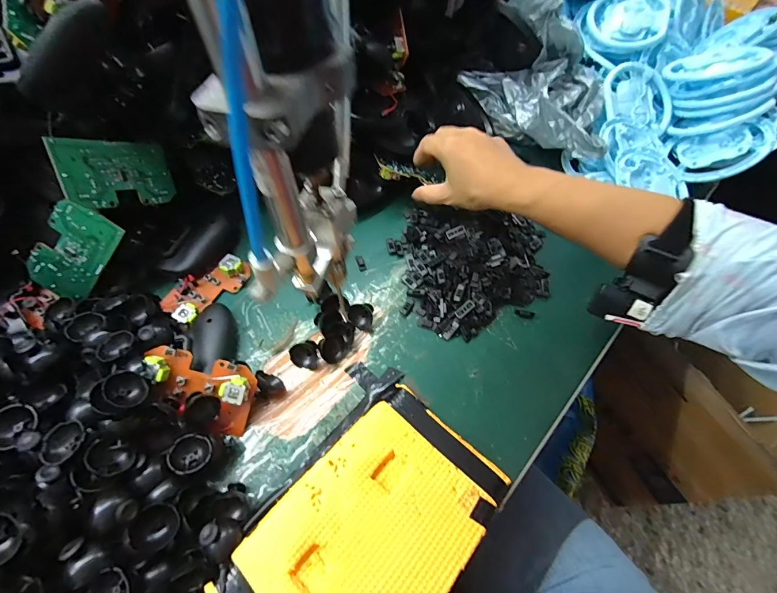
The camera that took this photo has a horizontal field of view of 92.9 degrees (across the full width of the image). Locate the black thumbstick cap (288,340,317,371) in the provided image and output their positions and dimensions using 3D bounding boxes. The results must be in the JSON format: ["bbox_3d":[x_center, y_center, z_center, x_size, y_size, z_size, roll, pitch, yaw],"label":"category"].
[{"bbox_3d":[-0.077,0.054,0.337,0.024,0.012,0.024,1,59,-2],"label":"black thumbstick cap"}]

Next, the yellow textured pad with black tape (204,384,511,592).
[{"bbox_3d":[-0.015,0.168,0.265,0.122,0.018,0.189,40,65,19],"label":"yellow textured pad with black tape"}]

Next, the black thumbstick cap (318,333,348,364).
[{"bbox_3d":[-0.050,0.049,0.340,0.025,0.015,0.024,1,59,-2],"label":"black thumbstick cap"}]

